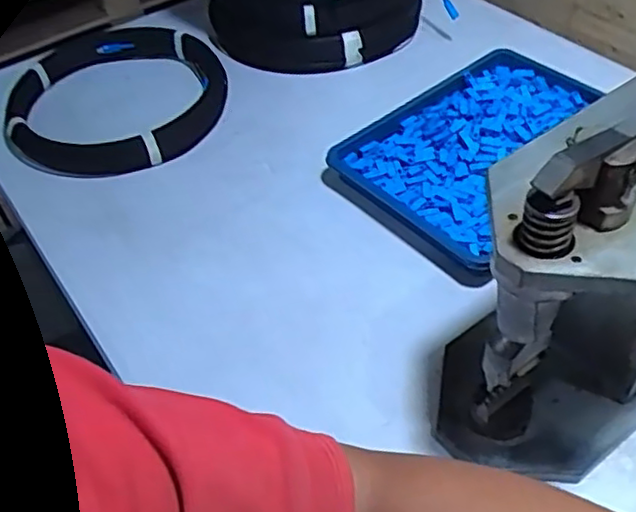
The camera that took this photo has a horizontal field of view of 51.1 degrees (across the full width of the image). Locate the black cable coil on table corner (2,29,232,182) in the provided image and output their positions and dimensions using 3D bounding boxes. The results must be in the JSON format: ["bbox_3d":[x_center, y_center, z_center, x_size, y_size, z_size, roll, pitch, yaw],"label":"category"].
[{"bbox_3d":[-0.273,-0.208,0.870,0.289,0.044,0.267,-1,50,1],"label":"black cable coil on table corner"}]

